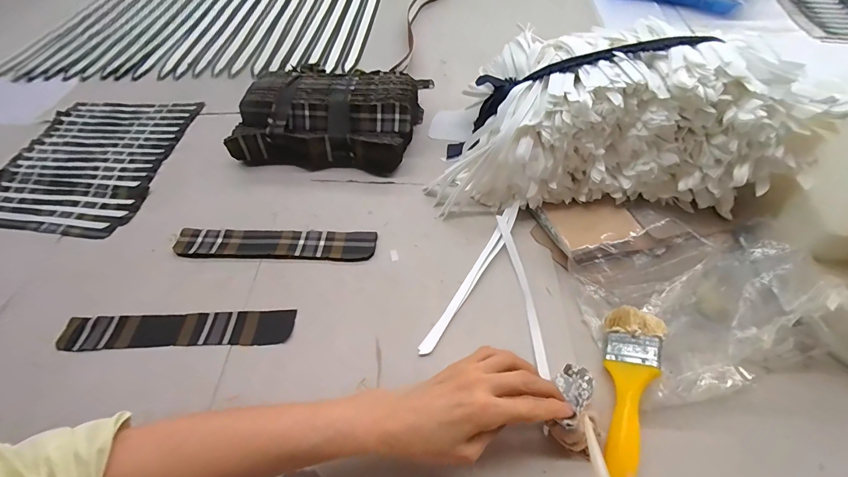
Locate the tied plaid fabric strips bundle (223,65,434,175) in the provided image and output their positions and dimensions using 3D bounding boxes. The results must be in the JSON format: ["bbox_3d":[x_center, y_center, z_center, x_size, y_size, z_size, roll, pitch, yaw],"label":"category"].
[{"bbox_3d":[-0.149,-0.195,0.583,0.271,0.075,0.180,7,54,7],"label":"tied plaid fabric strips bundle"}]

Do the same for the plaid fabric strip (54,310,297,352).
[{"bbox_3d":[-0.274,0.102,0.410,0.256,0.006,0.039,-2,52,3],"label":"plaid fabric strip"}]

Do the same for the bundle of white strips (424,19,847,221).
[{"bbox_3d":[0.213,-0.162,0.473,0.378,0.171,0.237,6,54,7],"label":"bundle of white strips"}]

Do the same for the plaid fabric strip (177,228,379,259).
[{"bbox_3d":[-0.194,0.005,0.472,0.259,0.009,0.040,2,53,4],"label":"plaid fabric strip"}]

